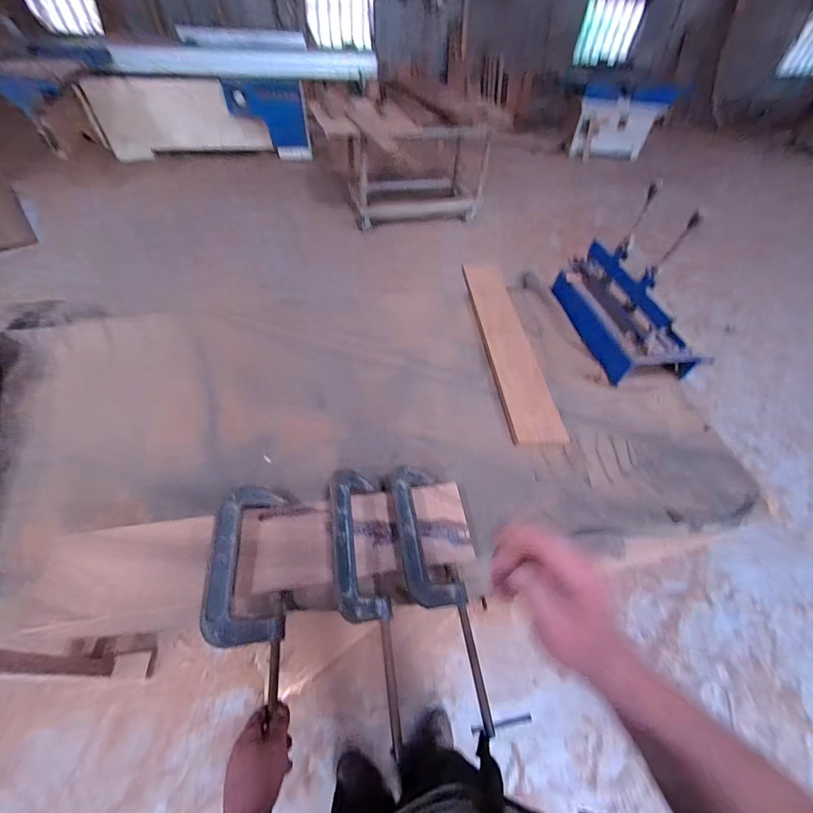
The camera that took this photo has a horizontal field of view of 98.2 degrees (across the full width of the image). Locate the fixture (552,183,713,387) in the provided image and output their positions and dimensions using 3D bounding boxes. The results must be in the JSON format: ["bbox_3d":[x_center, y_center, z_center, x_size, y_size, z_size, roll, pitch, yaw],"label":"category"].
[{"bbox_3d":[0.615,-0.318,0.931,0.201,0.343,0.408,-6,51,-9],"label":"fixture"}]

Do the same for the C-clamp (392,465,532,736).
[{"bbox_3d":[0.052,0.278,0.583,0.115,0.092,0.380,-11,52,-14],"label":"C-clamp"}]

